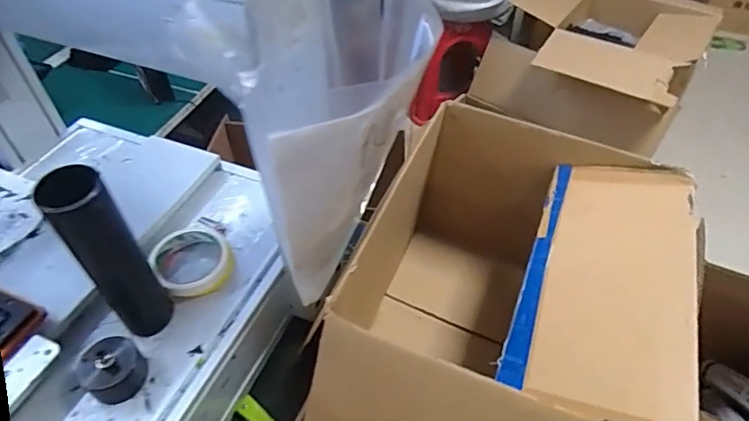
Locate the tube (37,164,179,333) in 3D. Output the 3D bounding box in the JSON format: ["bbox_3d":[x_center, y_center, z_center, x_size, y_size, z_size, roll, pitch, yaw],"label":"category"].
[{"bbox_3d":[-0.252,0.049,0.492,0.050,0.222,0.043,-34,55,-27],"label":"tube"}]

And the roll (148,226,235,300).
[{"bbox_3d":[-0.219,0.062,0.612,0.089,0.026,0.087,-1,47,1],"label":"roll"}]

